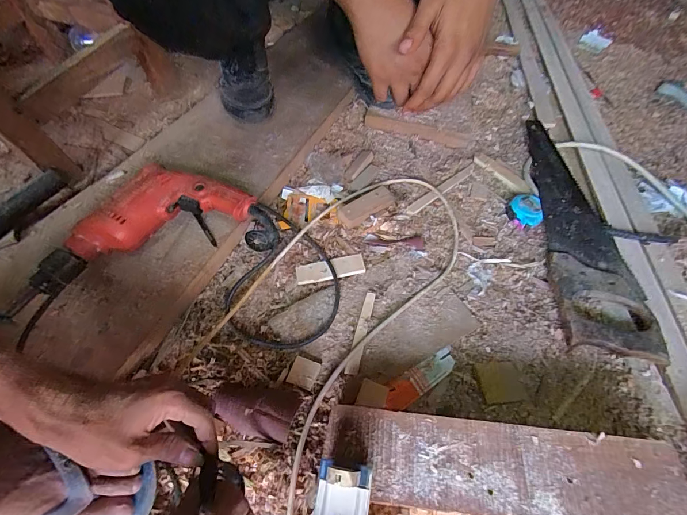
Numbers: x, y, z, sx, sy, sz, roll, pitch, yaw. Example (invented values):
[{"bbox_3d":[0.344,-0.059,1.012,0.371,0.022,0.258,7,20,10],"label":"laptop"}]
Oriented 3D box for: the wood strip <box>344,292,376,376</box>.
[{"bbox_3d":[0.026,0.102,0.473,0.017,0.008,0.126,14,56,7],"label":"wood strip"}]

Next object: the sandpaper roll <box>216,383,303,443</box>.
[{"bbox_3d":[-0.103,0.178,0.401,0.097,0.028,0.056,10,56,4],"label":"sandpaper roll"}]

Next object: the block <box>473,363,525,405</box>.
[{"bbox_3d":[0.205,0.164,0.444,0.056,0.007,0.051,-1,56,-3],"label":"block"}]

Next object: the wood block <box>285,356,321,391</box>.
[{"bbox_3d":[-0.052,0.149,0.440,0.036,0.009,0.037,16,57,9],"label":"wood block"}]

